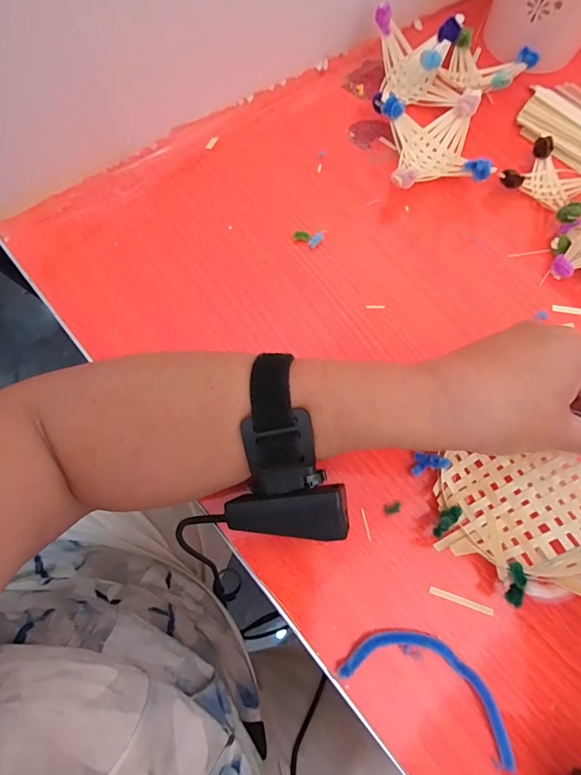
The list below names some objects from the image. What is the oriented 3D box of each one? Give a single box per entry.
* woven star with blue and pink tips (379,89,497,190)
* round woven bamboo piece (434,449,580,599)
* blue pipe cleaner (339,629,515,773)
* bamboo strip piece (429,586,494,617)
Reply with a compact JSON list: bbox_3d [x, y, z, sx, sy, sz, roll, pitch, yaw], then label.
[{"bbox_3d":[0.121,-0.203,0.340,0.084,0.038,0.079,-8,74,-4],"label":"woven star with blue and pink tips"},{"bbox_3d":[0.144,0.080,0.242,0.099,0.031,0.075,5,76,27],"label":"round woven bamboo piece"},{"bbox_3d":[0.086,0.175,0.238,0.106,0.007,0.042,26,74,6],"label":"blue pipe cleaner"},{"bbox_3d":[0.109,0.135,0.253,0.041,0.004,0.004,19,74,4],"label":"bamboo strip piece"}]

